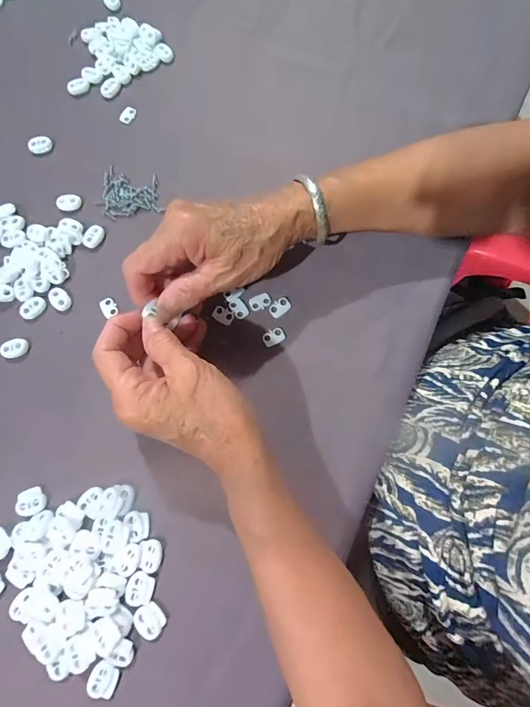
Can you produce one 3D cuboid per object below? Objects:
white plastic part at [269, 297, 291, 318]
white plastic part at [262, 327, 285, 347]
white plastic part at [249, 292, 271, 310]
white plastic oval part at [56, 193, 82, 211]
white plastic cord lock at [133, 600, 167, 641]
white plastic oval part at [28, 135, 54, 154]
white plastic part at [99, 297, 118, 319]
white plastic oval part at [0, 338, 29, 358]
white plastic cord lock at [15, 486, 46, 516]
[{"bbox_3d":[0.013,-0.040,0.306,0.019,0.004,0.013,-41,78,-8],"label":"white plastic part"},{"bbox_3d":[0.007,-0.015,0.301,0.019,0.004,0.013,-29,77,-5],"label":"white plastic part"},{"bbox_3d":[-0.004,-0.045,0.307,0.019,0.004,0.013,-26,77,-5],"label":"white plastic part"},{"bbox_3d":[-0.184,-0.142,0.332,0.023,0.005,0.015,9,76,4],"label":"white plastic oval part"},{"bbox_3d":[-0.083,0.192,0.254,0.018,0.005,0.021,-42,78,-8],"label":"white plastic cord lock"},{"bbox_3d":[-0.221,-0.205,0.349,0.022,0.008,0.011,-28,77,-5],"label":"white plastic oval part"},{"bbox_3d":[-0.138,-0.040,0.313,0.013,0.004,0.018,-26,77,-5],"label":"white plastic part"},{"bbox_3d":[-0.214,-0.004,0.304,0.022,0.005,0.015,-13,76,-1],"label":"white plastic oval part"},{"bbox_3d":[-0.182,0.115,0.275,0.020,0.007,0.019,-23,76,-4],"label":"white plastic cord lock"}]

